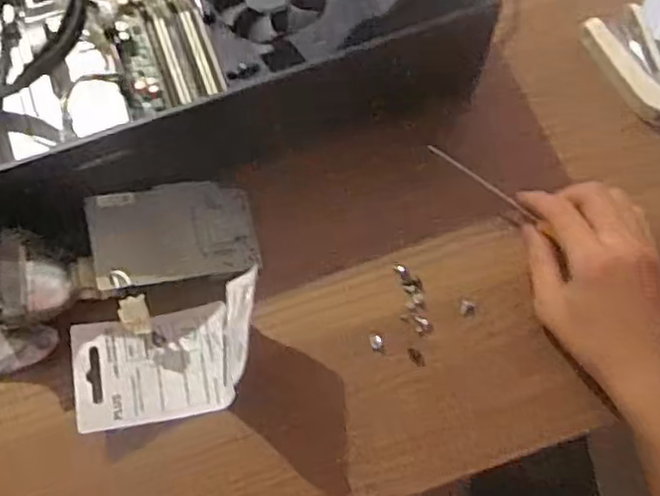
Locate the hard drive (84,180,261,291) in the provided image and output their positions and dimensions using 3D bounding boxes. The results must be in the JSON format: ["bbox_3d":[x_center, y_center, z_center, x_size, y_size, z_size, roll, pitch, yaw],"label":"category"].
[{"bbox_3d":[-0.102,-0.011,0.449,0.106,0.006,0.064,-8,78,-21],"label":"hard drive"}]

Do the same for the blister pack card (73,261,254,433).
[{"bbox_3d":[-0.105,0.068,0.443,0.119,0.022,0.084,-12,71,-2],"label":"blister pack card"}]

